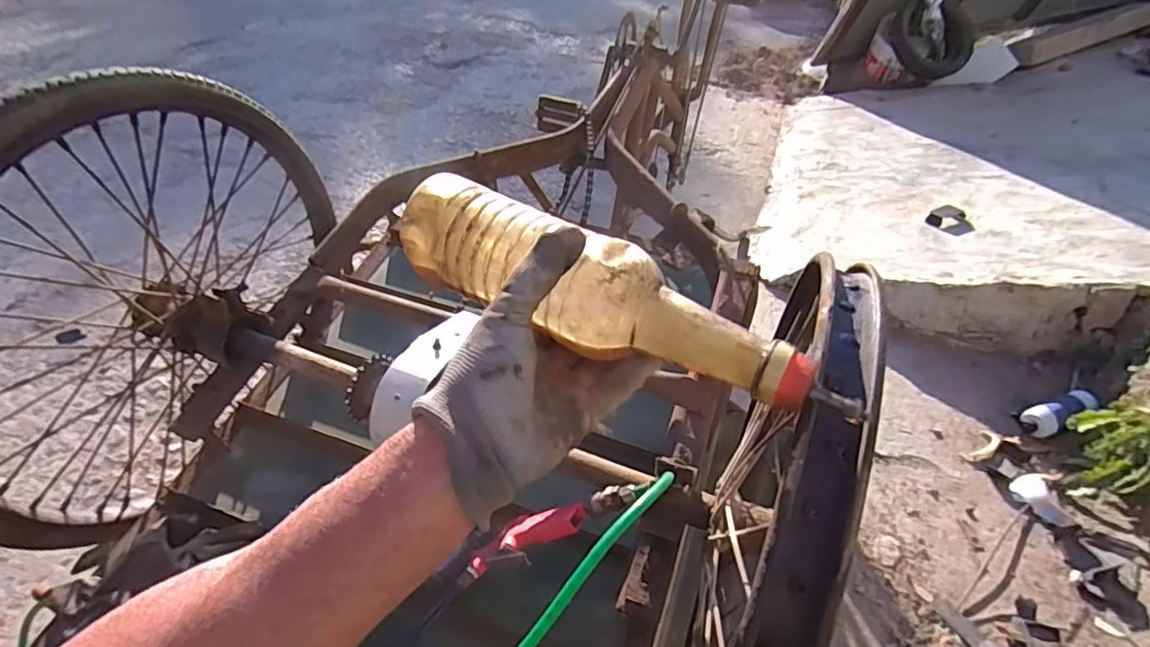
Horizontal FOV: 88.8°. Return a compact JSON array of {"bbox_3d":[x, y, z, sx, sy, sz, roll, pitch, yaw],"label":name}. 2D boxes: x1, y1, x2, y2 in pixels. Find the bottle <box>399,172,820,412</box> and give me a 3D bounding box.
[{"bbox_3d":[0.002,-0.021,0.371,0.287,0.058,0.054,26,43,24],"label":"bottle"}]

